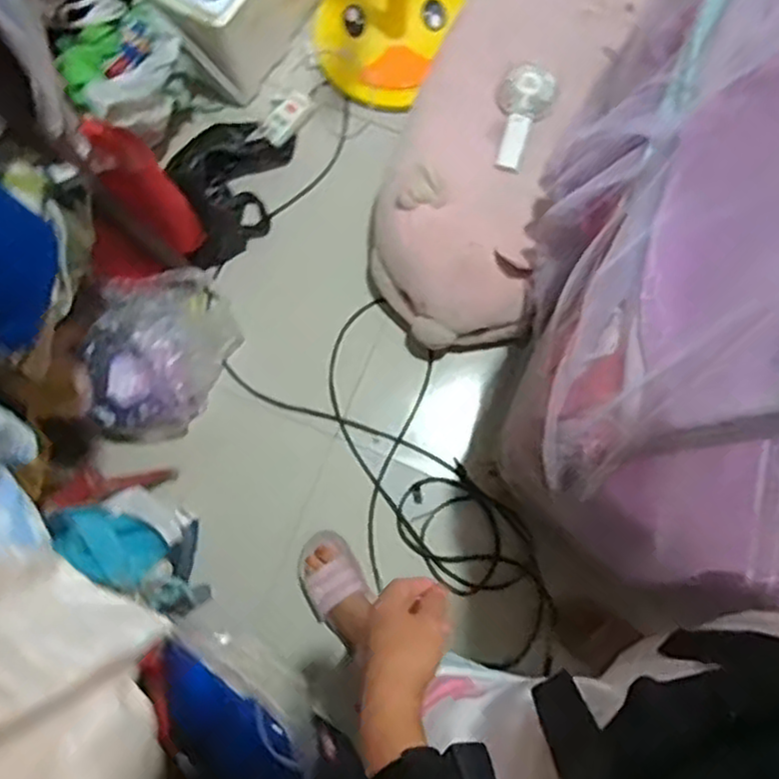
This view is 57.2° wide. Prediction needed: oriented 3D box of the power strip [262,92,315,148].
[{"bbox_3d":[-0.191,-0.512,1.350,0.052,0.022,0.118,38,81,6],"label":"power strip"}]

